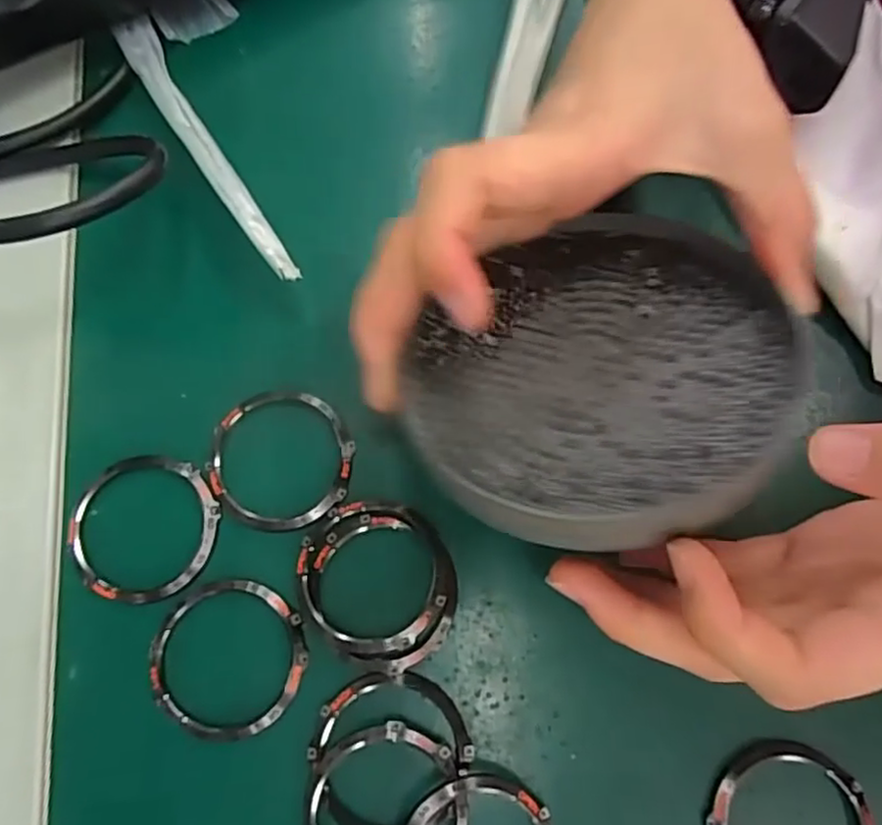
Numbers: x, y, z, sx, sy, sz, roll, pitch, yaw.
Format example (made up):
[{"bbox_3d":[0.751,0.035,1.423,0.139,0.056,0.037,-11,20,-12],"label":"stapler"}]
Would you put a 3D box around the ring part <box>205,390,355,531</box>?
[{"bbox_3d":[-0.054,0.015,0.220,0.047,0.004,0.046,0,77,-1],"label":"ring part"}]

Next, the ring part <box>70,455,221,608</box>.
[{"bbox_3d":[-0.096,0.038,0.215,0.046,0.004,0.047,0,77,-1],"label":"ring part"}]

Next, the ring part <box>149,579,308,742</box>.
[{"bbox_3d":[-0.067,0.076,0.206,0.048,0.004,0.047,0,77,-1],"label":"ring part"}]

